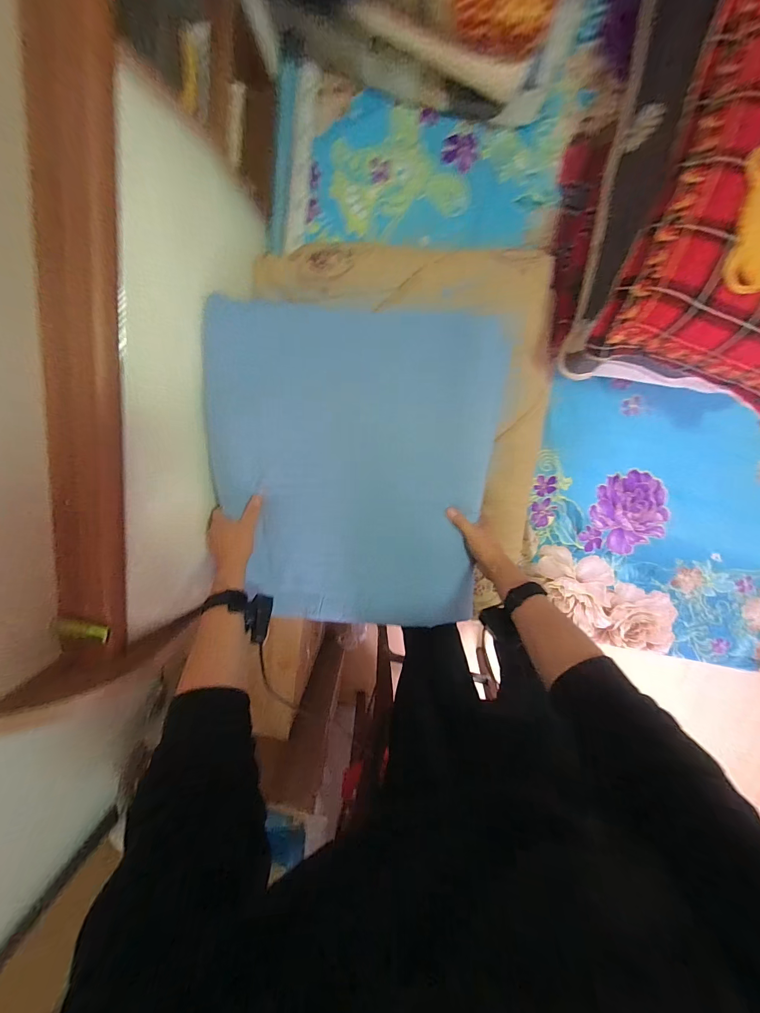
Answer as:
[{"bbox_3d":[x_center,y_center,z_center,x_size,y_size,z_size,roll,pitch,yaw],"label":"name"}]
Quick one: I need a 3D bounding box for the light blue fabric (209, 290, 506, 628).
[{"bbox_3d":[-0.037,-0.051,0.589,0.451,0.073,0.511,2,97,-7],"label":"light blue fabric"}]

